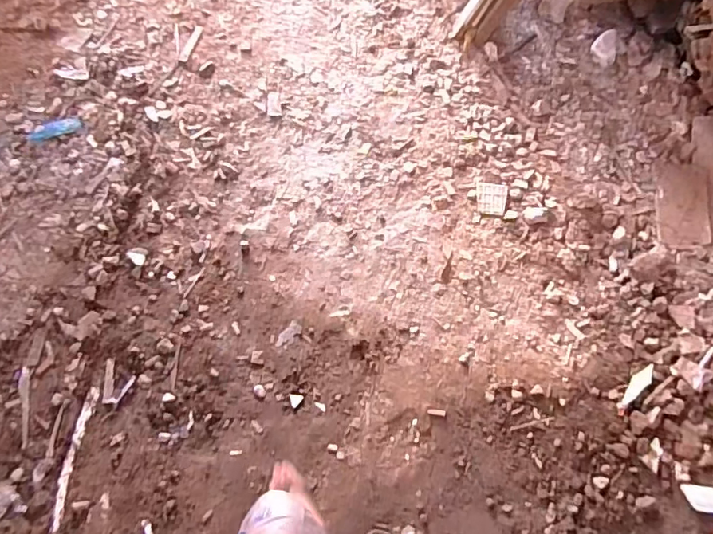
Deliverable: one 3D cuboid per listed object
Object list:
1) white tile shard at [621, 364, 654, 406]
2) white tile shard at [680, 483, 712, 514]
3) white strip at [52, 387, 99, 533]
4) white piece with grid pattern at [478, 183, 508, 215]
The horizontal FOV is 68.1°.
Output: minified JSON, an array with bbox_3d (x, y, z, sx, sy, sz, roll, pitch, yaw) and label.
[{"bbox_3d":[0.805,0.336,1.507,0.144,0.008,0.043,-36,75,-14],"label":"white tile shard"},{"bbox_3d":[0.938,0.627,1.423,0.114,0.005,0.066,8,70,0],"label":"white tile shard"},{"bbox_3d":[-0.755,0.502,1.404,0.039,0.014,0.357,7,70,0],"label":"white strip"},{"bbox_3d":[0.439,-0.221,1.699,0.094,0.008,0.108,6,70,-1],"label":"white piece with grid pattern"}]

